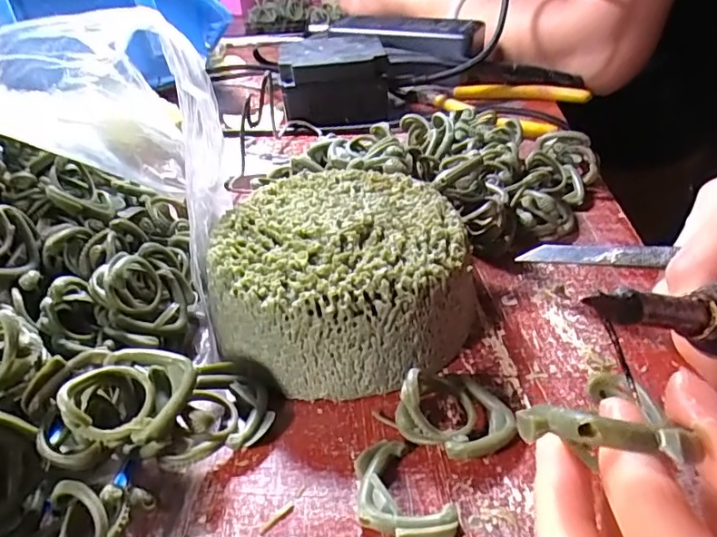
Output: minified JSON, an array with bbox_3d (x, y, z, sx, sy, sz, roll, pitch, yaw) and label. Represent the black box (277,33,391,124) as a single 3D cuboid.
[{"bbox_3d":[-0.018,-0.147,0.417,0.077,0.053,0.078,-4,37,-2],"label":"black box"}]

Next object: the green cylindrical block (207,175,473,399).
[{"bbox_3d":[-0.004,0.003,0.219,0.095,0.047,0.093,-2,37,1],"label":"green cylindrical block"}]

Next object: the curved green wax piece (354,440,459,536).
[{"bbox_3d":[0.011,0.069,0.161,0.023,0.006,0.036,-21,39,-22],"label":"curved green wax piece"}]

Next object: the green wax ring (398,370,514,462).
[{"bbox_3d":[0.033,0.046,0.176,0.033,0.024,0.030,-2,37,1],"label":"green wax ring"}]

